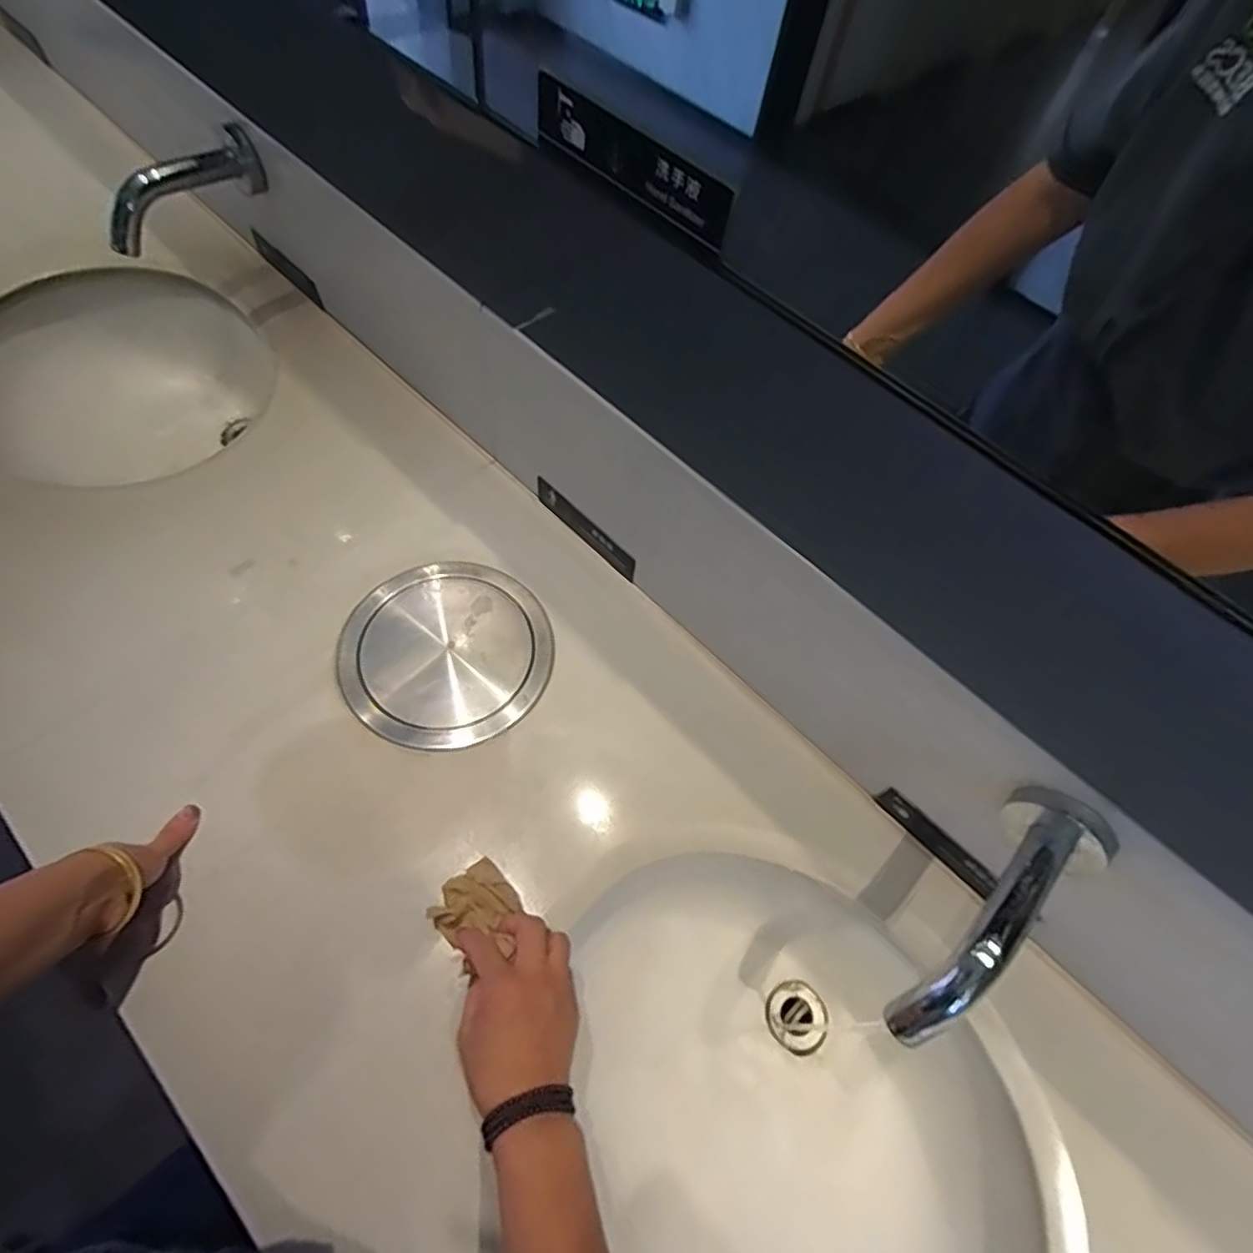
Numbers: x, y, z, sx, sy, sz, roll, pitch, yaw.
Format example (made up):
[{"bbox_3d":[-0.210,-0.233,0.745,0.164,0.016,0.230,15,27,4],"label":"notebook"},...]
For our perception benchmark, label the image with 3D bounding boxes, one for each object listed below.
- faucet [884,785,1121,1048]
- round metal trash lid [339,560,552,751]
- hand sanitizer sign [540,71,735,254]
[{"bbox_3d":[0.240,0.190,0.433,0.179,0.067,0.063,-38,71,-24],"label":"faucet"},{"bbox_3d":[-0.174,0.021,0.643,0.192,0.012,0.193,1,62,-2],"label":"round metal trash lid"},{"bbox_3d":[0.001,-0.262,0.372,0.142,0.032,0.007,41,60,18],"label":"hand sanitizer sign"}]

